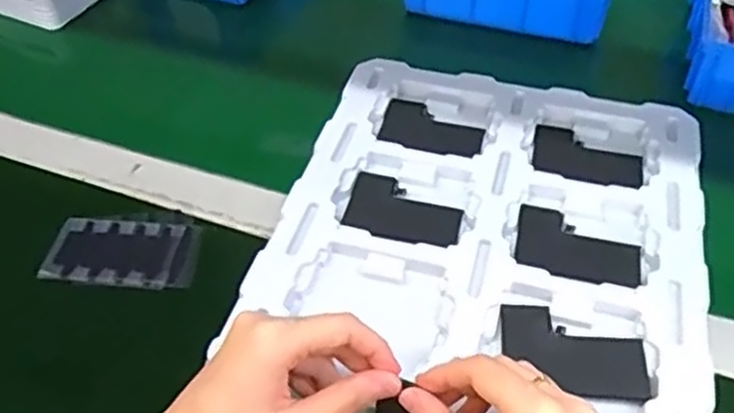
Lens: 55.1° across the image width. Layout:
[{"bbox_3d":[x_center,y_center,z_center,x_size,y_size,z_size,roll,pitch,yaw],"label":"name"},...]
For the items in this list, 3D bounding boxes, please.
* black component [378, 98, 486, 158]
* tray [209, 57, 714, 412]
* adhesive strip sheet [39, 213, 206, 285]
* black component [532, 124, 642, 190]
[{"bbox_3d":[0.052,-0.061,0.546,0.078,0.008,0.055,9,48,10],"label":"black component"},{"bbox_3d":[0.084,0.012,0.472,0.269,0.017,0.299,12,49,13],"label":"tray"},{"bbox_3d":[-0.162,0.028,0.475,0.102,0.008,0.052,3,54,7],"label":"adhesive strip sheet"},{"bbox_3d":[0.154,-0.034,0.492,0.074,0.009,0.051,13,49,13],"label":"black component"}]

